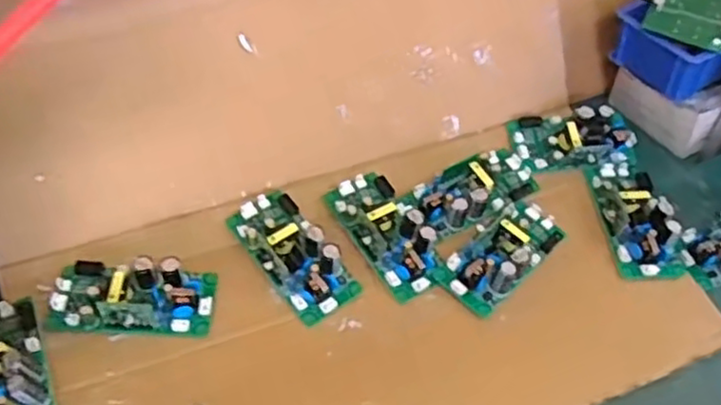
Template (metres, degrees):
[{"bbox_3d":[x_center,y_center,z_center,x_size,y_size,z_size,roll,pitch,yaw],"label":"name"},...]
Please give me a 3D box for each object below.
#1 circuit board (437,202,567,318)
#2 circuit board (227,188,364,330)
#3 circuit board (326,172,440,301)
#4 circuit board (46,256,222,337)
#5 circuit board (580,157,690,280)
[{"bbox_3d":[0.120,0.038,0.552,0.117,0.027,0.052,-34,63,-27],"label":"circuit board"},{"bbox_3d":[-0.055,0.036,0.540,0.055,0.028,0.115,-28,60,-24],"label":"circuit board"},{"bbox_3d":[0.022,0.019,0.558,0.055,0.027,0.117,-25,59,-22],"label":"circuit board"},{"bbox_3d":[-0.170,0.067,0.505,0.115,0.023,0.056,5,52,-2],"label":"circuit board"},{"bbox_3d":[0.240,0.006,0.588,0.059,0.028,0.122,-4,53,-8],"label":"circuit board"}]

